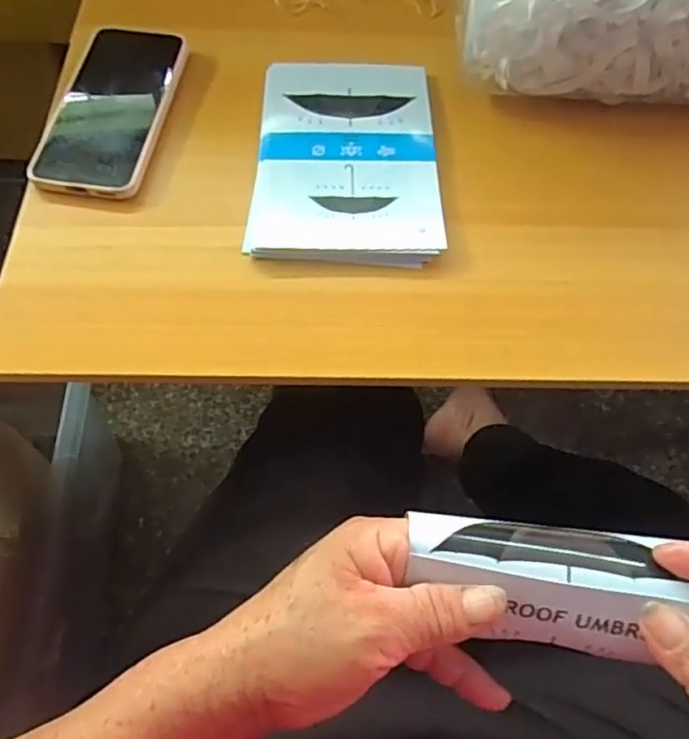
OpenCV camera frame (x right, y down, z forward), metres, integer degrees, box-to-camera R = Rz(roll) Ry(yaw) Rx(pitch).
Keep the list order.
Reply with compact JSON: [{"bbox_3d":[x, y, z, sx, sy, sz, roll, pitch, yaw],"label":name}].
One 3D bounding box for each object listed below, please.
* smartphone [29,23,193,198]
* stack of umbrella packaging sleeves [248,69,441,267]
[{"bbox_3d":[-0.169,-0.193,0.442,0.079,0.009,0.166,6,64,1],"label":"smartphone"},{"bbox_3d":[0.002,-0.155,0.432,0.125,0.015,0.181,3,64,-1],"label":"stack of umbrella packaging sleeves"}]

